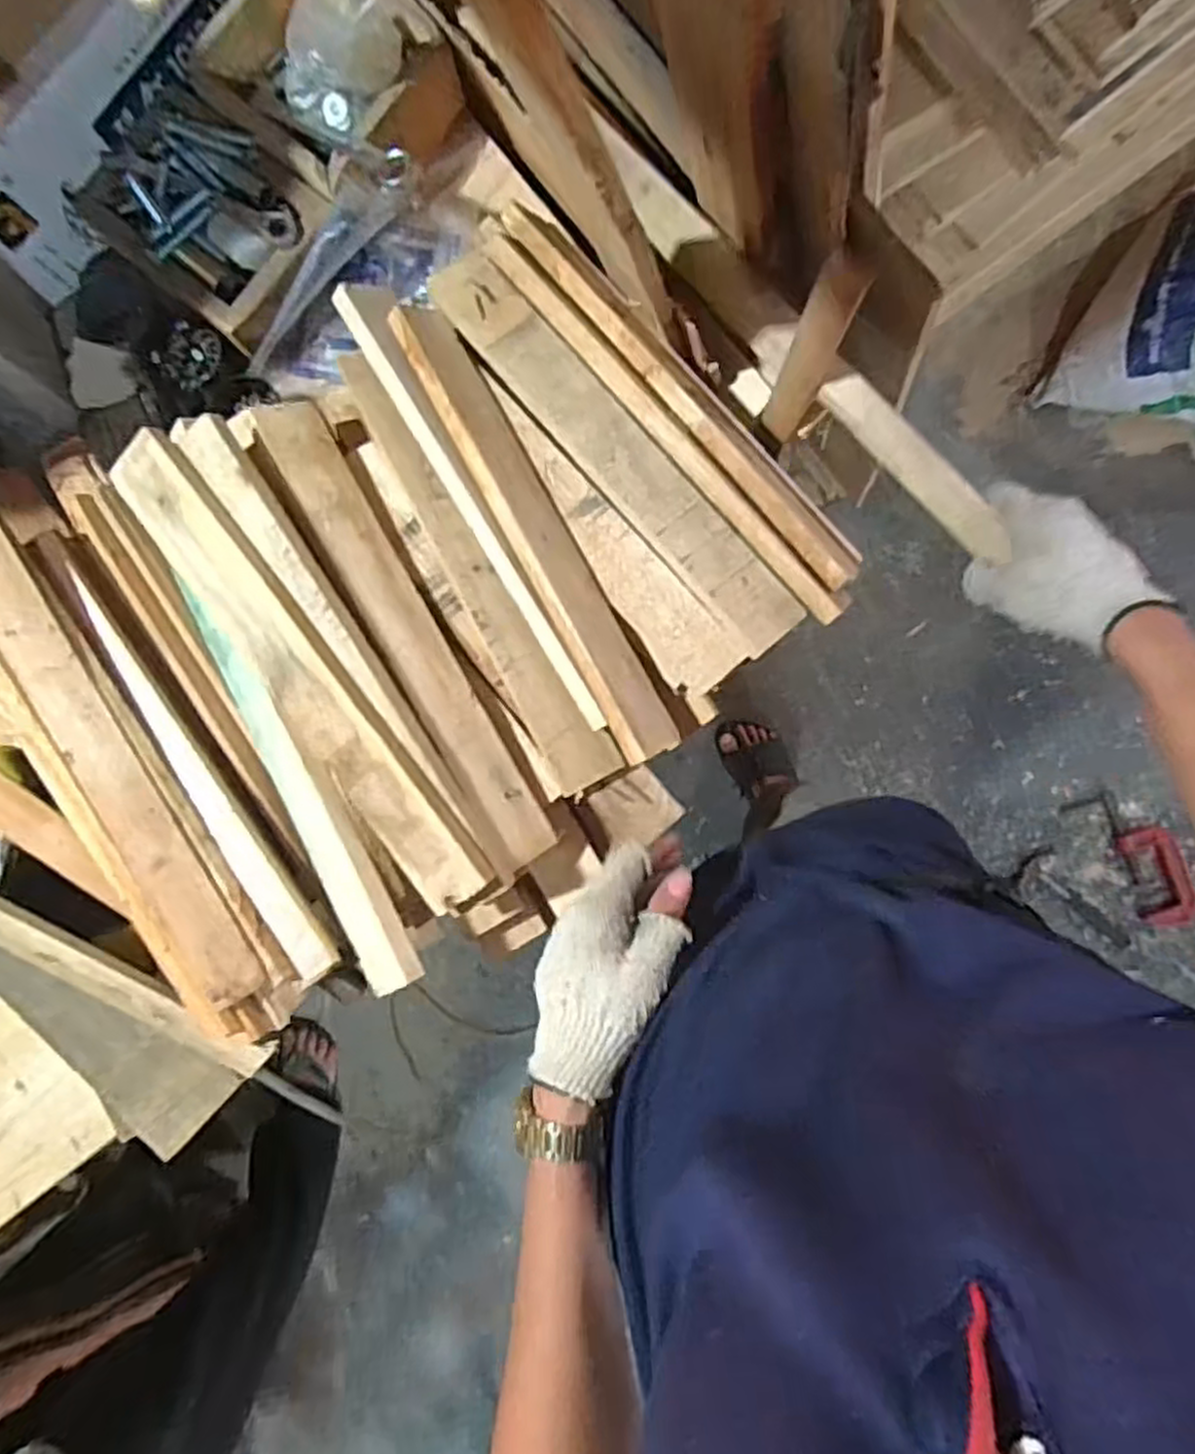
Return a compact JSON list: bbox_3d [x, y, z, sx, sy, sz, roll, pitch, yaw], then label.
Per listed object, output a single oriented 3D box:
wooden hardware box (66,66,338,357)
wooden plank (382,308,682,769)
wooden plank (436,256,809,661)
[{"bbox_3d":[-0.296,-0.403,0.584,0.170,0.034,0.145,41,90,4],"label":"wooden hardware box"},{"bbox_3d":[-0.044,-0.142,0.547,0.046,0.027,0.362,-28,86,1],"label":"wooden plank"},{"bbox_3d":[0.014,-0.203,0.562,0.056,0.023,0.360,-41,86,0],"label":"wooden plank"}]

